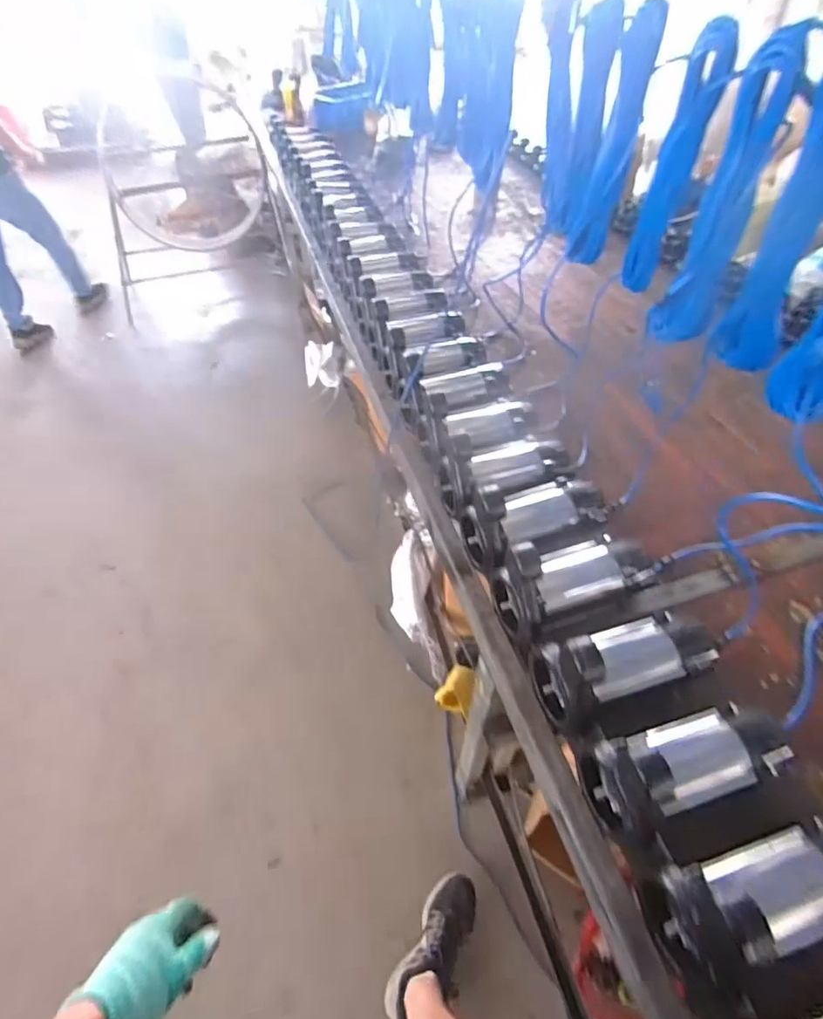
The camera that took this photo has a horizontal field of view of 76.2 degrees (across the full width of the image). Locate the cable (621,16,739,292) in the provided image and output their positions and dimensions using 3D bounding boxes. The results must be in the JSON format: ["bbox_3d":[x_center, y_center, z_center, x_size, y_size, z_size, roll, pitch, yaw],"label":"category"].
[{"bbox_3d":[0.376,-0.481,0.763,0.050,0.335,0.060,22,52,19],"label":"cable"}]

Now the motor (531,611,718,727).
[{"bbox_3d":[0.282,0.196,0.698,0.212,0.149,0.095,-16,50,-13],"label":"motor"}]

